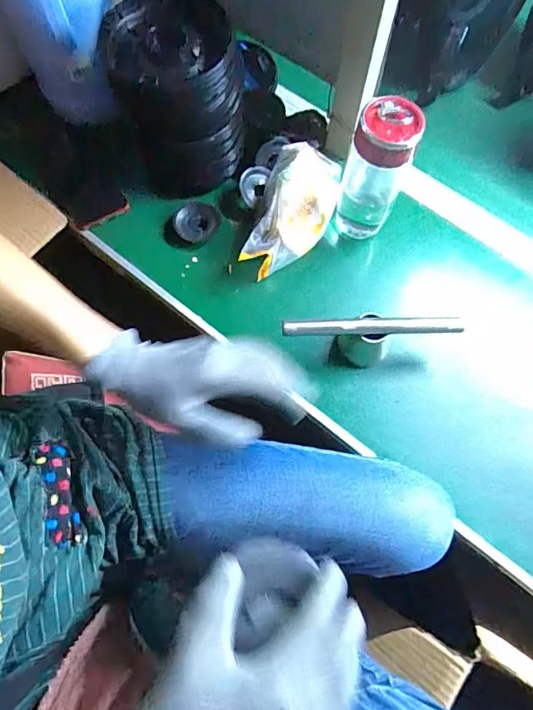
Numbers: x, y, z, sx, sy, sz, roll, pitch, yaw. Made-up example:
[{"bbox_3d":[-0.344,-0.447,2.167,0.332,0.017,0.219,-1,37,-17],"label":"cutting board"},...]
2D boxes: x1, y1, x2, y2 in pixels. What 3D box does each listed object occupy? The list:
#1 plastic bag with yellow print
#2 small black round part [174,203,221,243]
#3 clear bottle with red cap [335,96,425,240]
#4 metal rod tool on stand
[{"bbox_3d":[0.037,-0.187,0.601,0.090,0.051,0.197,17,70,5],"label":"plastic bag with yellow print"},{"bbox_3d":[-0.090,-0.177,0.617,0.052,0.016,0.056,25,71,8],"label":"small black round part"},{"bbox_3d":[0.127,-0.215,0.550,0.068,0.164,0.061,18,70,6],"label":"clear bottle with red cap"},{"bbox_3d":[0.118,-0.015,0.531,0.196,0.075,0.034,-2,69,-2],"label":"metal rod tool on stand"}]

